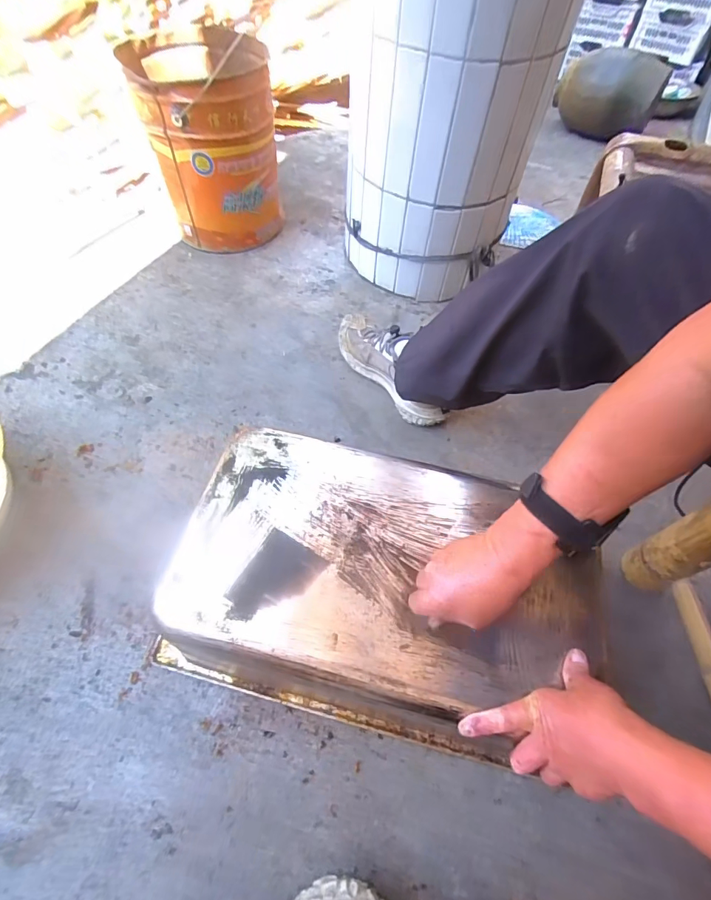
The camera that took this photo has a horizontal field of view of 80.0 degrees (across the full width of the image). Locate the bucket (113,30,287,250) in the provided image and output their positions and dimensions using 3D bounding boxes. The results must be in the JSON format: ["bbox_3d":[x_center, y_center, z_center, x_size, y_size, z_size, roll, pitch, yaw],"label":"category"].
[{"bbox_3d":[-0.349,-0.743,1.049,0.295,0.344,0.305,-8,59,-9],"label":"bucket"}]

